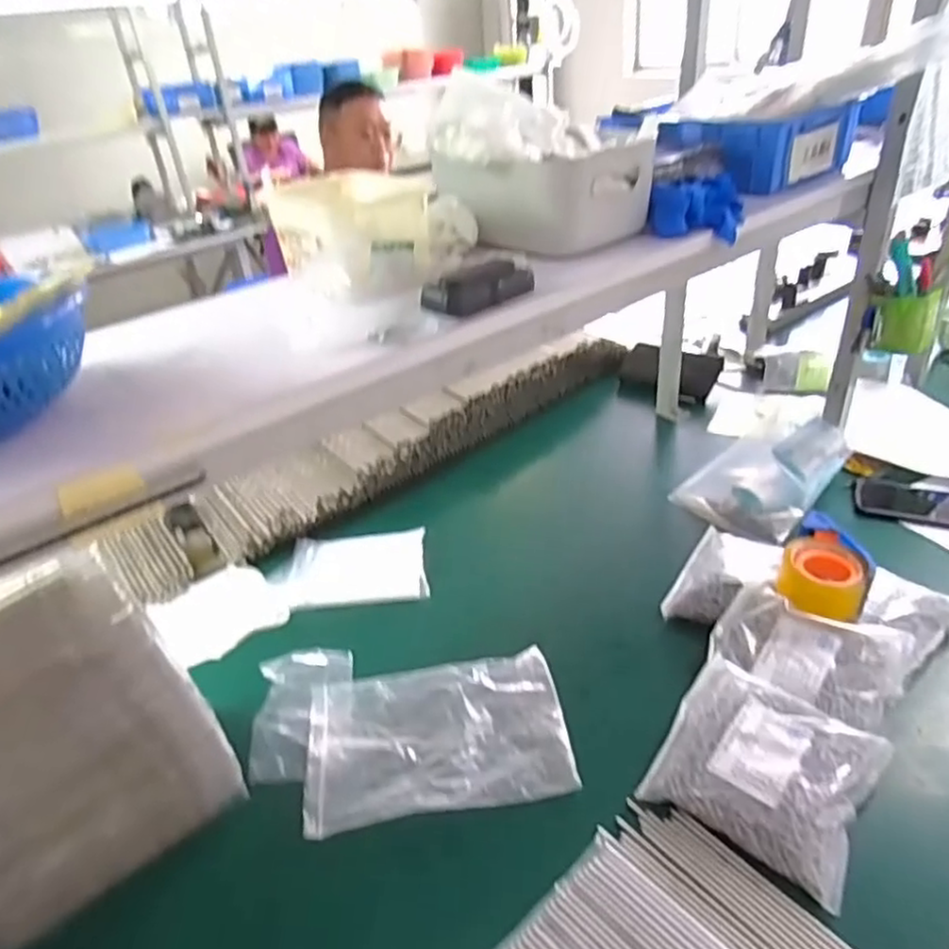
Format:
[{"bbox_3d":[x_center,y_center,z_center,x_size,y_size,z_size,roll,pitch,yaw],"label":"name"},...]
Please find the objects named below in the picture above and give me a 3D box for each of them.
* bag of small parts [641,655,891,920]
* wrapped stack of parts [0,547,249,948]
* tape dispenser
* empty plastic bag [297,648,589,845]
[{"bbox_3d":[0.302,0.302,0.719,0.190,0.049,0.180,20,42,34],"label":"bag of small parts"},{"bbox_3d":[-0.420,0.281,0.673,0.285,0.305,0.153,-31,40,-32],"label":"wrapped stack of parts"},{"bbox_3d":[0.444,0.116,0.875,0.100,0.057,0.141,12,38,26],"label":"tape dispenser"},{"bbox_3d":[-0.045,0.304,0.817,0.295,0.013,0.195,-8,33,-3],"label":"empty plastic bag"}]

